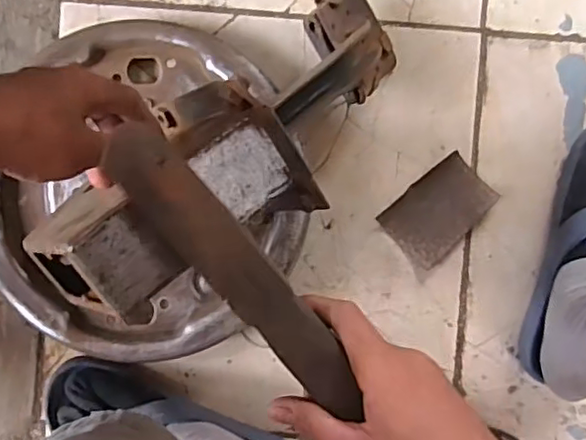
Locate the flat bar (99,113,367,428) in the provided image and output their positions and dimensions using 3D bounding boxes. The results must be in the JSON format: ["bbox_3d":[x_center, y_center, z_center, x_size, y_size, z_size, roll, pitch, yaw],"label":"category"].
[{"bbox_3d":[-0.026,0.030,0.324,0.032,0.011,0.185,-38,104,2],"label":"flat bar"}]

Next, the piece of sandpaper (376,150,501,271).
[{"bbox_3d":[0.143,-0.009,0.611,0.102,0.010,0.072,-42,96,2],"label":"piece of sandpaper"}]

